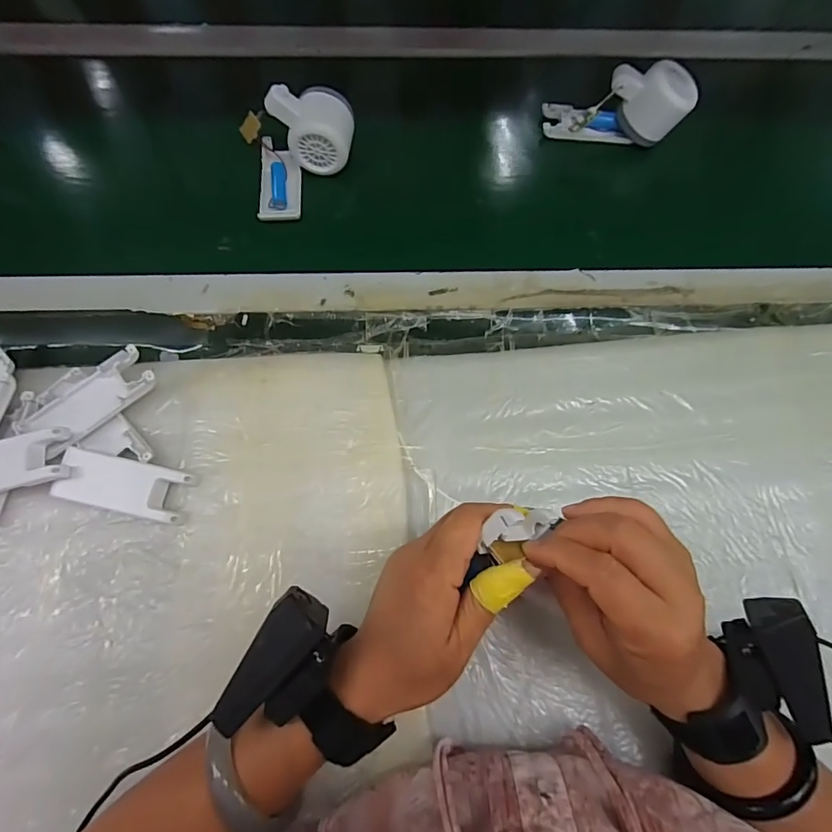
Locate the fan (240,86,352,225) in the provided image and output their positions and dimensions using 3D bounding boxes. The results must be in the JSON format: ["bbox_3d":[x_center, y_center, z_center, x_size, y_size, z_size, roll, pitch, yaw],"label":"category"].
[{"bbox_3d":[-0.111,-0.256,0.440,0.104,0.062,0.106,-9,71,-6],"label":"fan"}]

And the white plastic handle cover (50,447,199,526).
[{"bbox_3d":[-0.218,0.051,0.342,0.095,0.014,0.039,12,71,2],"label":"white plastic handle cover"}]

